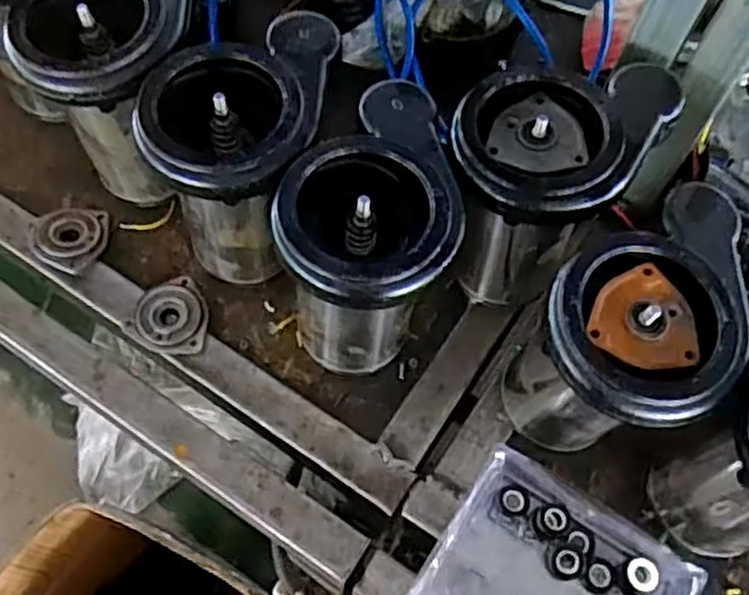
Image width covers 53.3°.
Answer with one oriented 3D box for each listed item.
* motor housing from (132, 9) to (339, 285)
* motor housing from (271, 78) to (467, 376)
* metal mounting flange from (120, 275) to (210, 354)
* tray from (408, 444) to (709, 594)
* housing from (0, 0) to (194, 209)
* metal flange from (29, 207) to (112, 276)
[{"bbox_3d":[-0.101,-0.106,0.598,0.120,0.190,0.168,10,66,2],"label":"motor housing"},{"bbox_3d":[0.002,-0.039,0.568,0.116,0.189,0.167,16,66,5],"label":"motor housing"},{"bbox_3d":[-0.172,0.015,0.626,0.063,0.014,0.064,6,61,-1],"label":"metal mounting flange"},{"bbox_3d":[0.131,0.208,0.534,0.171,0.032,0.134,29,63,11],"label":"tray"},{"bbox_3d":[-0.205,-0.161,0.618,0.135,0.191,0.194,3,61,-2],"label":"housing"},{"bbox_3d":[-0.268,-0.055,0.658,0.067,0.011,0.066,2,61,-3],"label":"metal flange"}]

